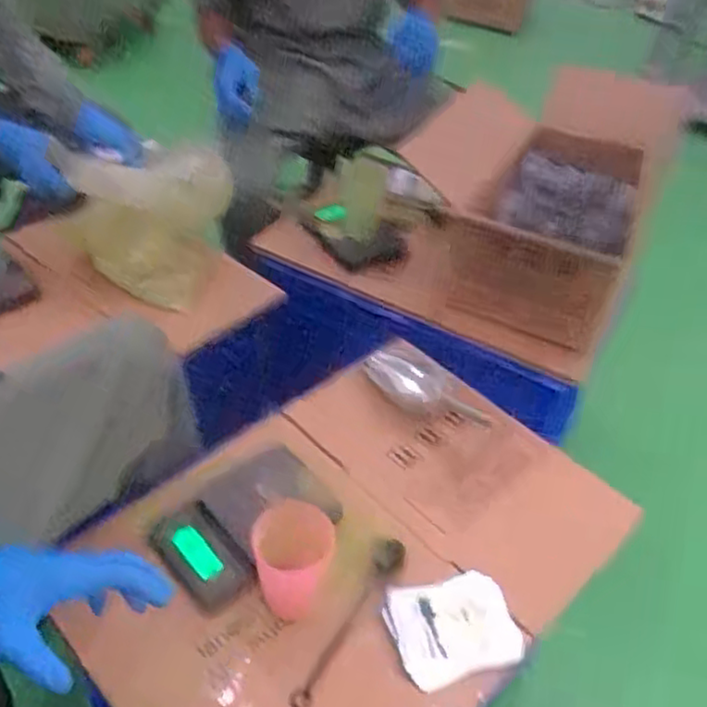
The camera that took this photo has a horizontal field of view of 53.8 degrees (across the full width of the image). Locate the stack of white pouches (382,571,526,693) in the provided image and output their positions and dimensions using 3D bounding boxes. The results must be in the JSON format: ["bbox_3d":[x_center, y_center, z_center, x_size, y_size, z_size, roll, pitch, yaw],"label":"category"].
[{"bbox_3d":[0.106,0.290,0.745,0.128,0.005,0.107,-9,45,-16],"label":"stack of white pouches"}]

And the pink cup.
[{"bbox_3d":[-0.062,0.217,0.733,0.081,0.100,0.076,3,43,-3],"label":"pink cup"}]

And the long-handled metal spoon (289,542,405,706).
[{"bbox_3d":[-0.001,0.281,0.733,0.029,0.021,0.203,22,45,20],"label":"long-handled metal spoon"}]

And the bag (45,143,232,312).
[{"bbox_3d":[-0.309,-0.201,1.059,0.236,0.208,0.171,-9,45,-15],"label":"bag"}]

